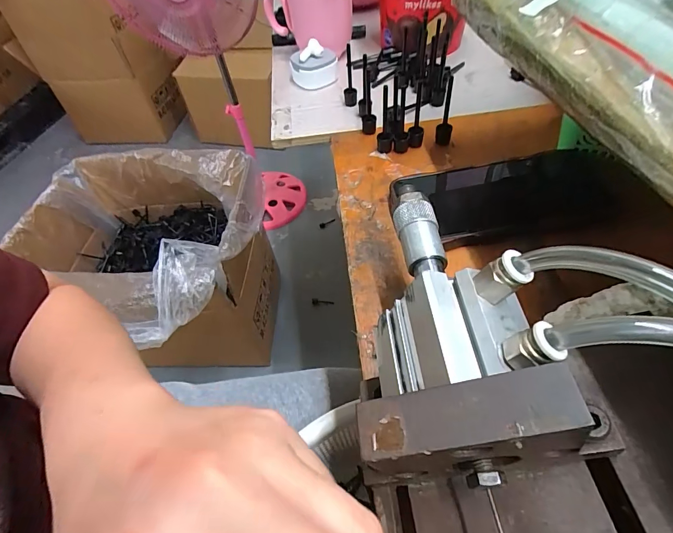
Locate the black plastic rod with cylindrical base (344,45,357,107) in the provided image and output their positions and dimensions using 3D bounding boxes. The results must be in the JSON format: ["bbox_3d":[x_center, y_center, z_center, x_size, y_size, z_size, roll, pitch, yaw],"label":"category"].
[{"bbox_3d":[0.014,-0.205,0.411,0.014,0.058,0.013,-3,53,4],"label":"black plastic rod with cylindrical base"}]

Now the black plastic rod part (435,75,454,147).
[{"bbox_3d":[0.101,-0.139,0.342,0.014,0.061,0.013,13,55,15],"label":"black plastic rod part"}]

